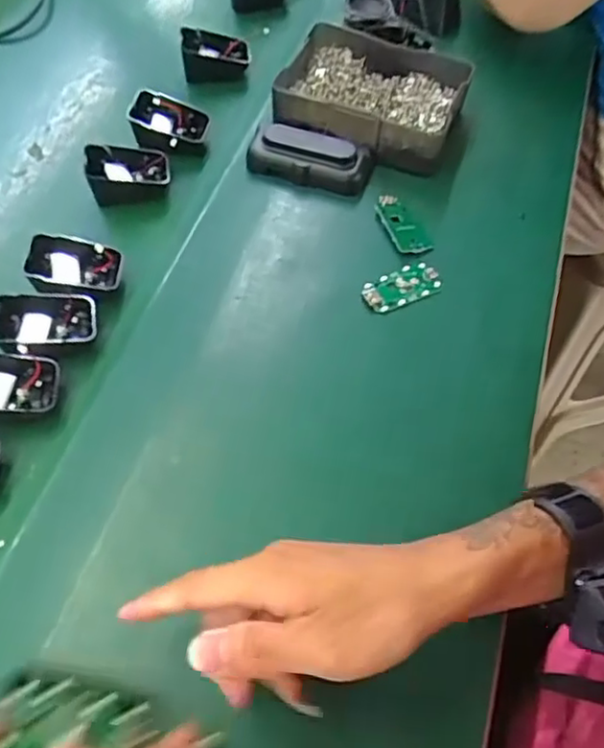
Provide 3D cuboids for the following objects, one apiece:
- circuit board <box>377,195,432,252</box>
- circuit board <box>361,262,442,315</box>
[{"bbox_3d":[0.082,-0.124,0.535,0.026,0.006,0.062,-21,59,-11],"label":"circuit board"},{"bbox_3d":[0.079,-0.069,0.505,0.064,0.006,0.032,-25,60,-13],"label":"circuit board"}]

